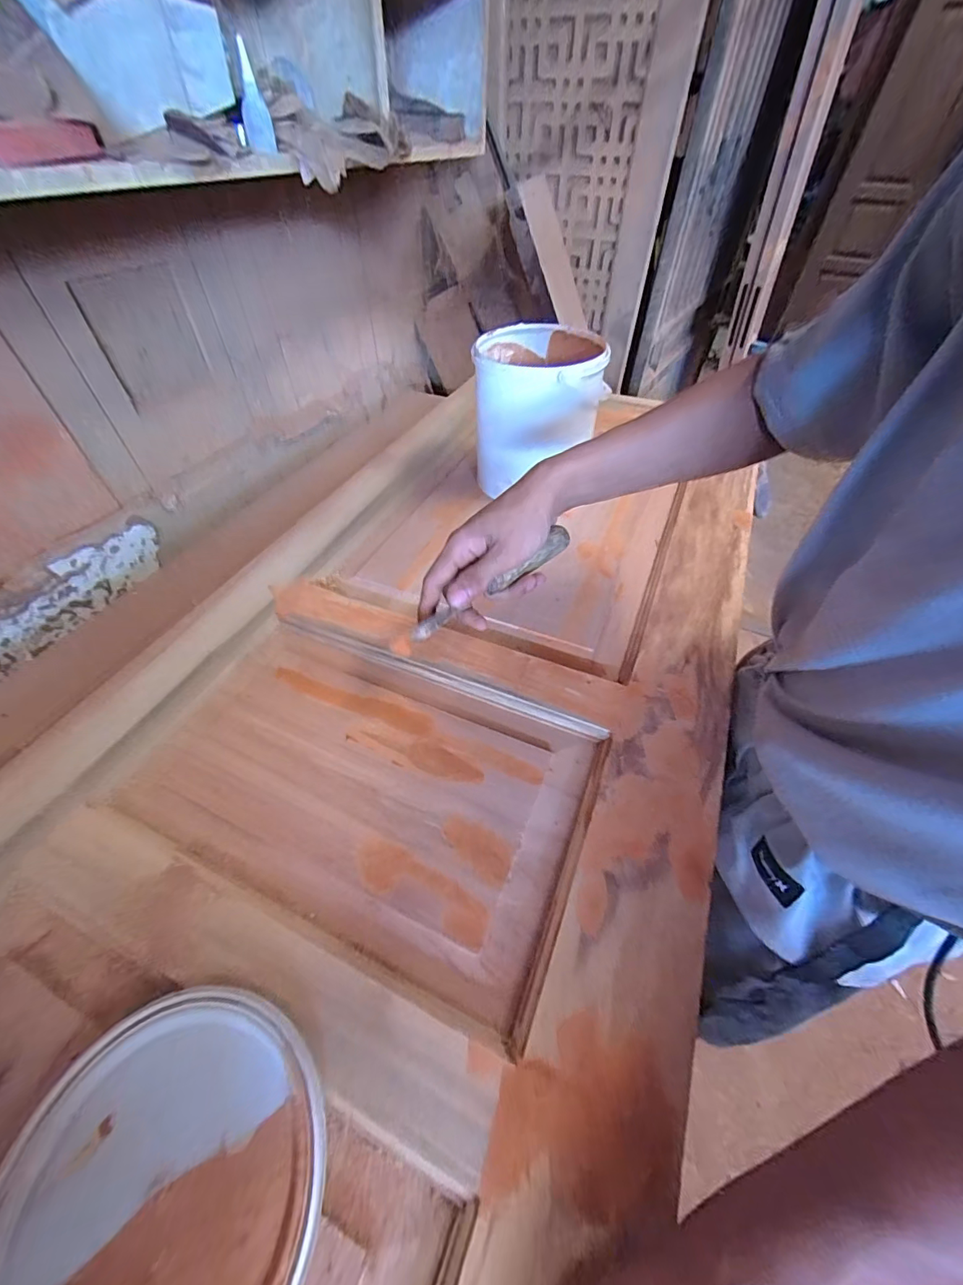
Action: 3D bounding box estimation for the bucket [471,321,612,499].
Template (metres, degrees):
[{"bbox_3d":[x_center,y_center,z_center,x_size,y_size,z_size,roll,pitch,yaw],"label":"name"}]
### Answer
[{"bbox_3d":[0.078,-0.333,0.647,0.167,0.183,0.176,1,50,-1],"label":"bucket"}]

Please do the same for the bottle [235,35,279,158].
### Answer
[{"bbox_3d":[-0.296,-0.699,0.570,0.035,0.091,0.036,-12,51,-11],"label":"bottle"}]

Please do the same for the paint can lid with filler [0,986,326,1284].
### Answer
[{"bbox_3d":[-0.178,0.298,0.243,0.176,0.011,0.161,-1,50,1],"label":"paint can lid with filler"}]

